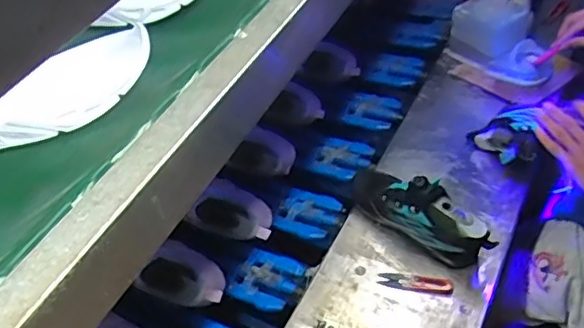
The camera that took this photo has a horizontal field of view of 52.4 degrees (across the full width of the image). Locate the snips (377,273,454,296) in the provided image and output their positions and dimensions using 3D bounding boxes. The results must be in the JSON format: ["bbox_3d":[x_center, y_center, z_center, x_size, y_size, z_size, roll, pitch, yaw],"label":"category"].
[{"bbox_3d":[0.171,0.164,0.823,0.100,0.010,0.026,5,47,12],"label":"snips"}]

